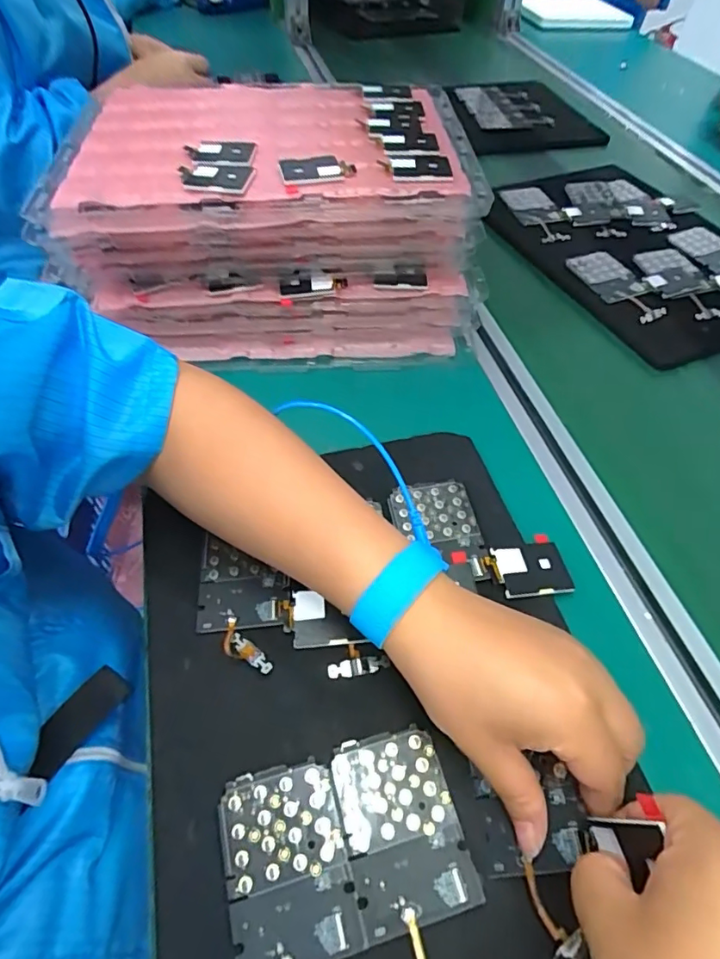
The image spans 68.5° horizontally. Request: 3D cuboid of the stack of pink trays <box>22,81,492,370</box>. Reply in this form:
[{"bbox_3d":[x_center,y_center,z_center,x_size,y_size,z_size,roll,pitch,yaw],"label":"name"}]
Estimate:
[{"bbox_3d":[-0.069,-0.243,0.494,0.348,0.134,0.251,5,53,1],"label":"stack of pink trays"}]

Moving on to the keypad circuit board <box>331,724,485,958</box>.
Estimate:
[{"bbox_3d":[0.024,0.182,0.248,0.055,0.004,0.116,-10,54,-10],"label":"keypad circuit board"}]

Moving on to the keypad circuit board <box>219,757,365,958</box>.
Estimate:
[{"bbox_3d":[-0.030,0.192,0.239,0.055,0.006,0.110,-11,55,-11],"label":"keypad circuit board"}]

